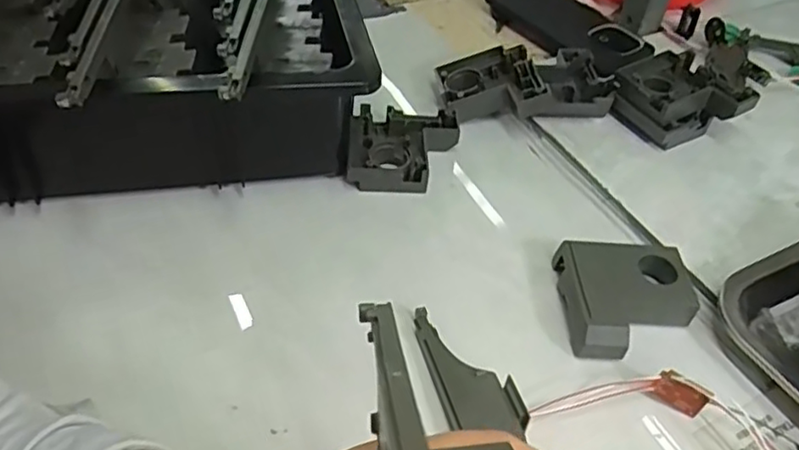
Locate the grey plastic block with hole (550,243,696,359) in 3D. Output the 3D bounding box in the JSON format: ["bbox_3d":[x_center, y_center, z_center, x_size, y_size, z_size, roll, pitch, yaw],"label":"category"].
[{"bbox_3d":[0.137,0.044,0.387,0.075,0.021,0.072,1,45,-3],"label":"grey plastic block with hole"}]

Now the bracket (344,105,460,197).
[{"bbox_3d":[0.002,-0.056,0.473,0.077,0.020,0.077,5,45,1],"label":"bracket"}]

